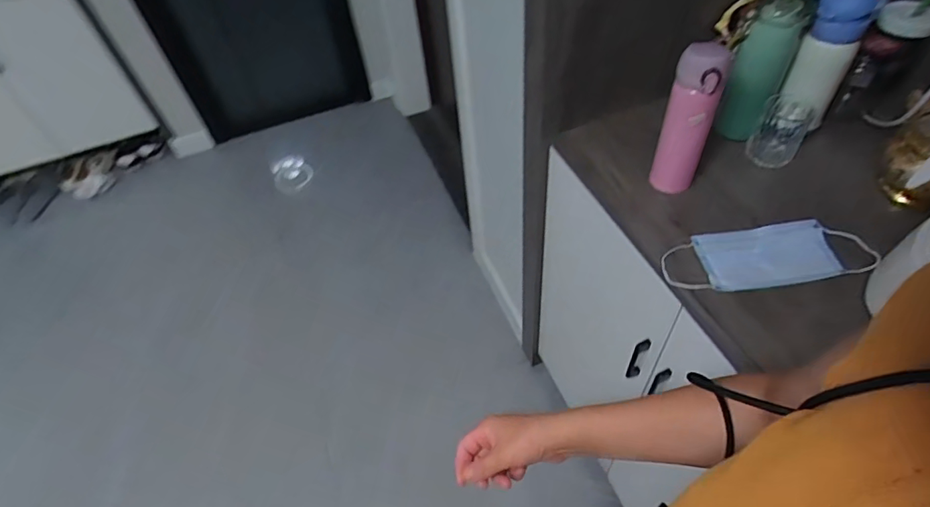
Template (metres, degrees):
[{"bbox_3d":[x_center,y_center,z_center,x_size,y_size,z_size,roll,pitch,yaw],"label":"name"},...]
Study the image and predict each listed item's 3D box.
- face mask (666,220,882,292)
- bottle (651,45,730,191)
[{"bbox_3d":[0.399,0.004,0.675,0.263,0.015,0.088,-7,51,1],"label":"face mask"},{"bbox_3d":[0.301,-0.179,0.690,0.055,0.215,0.062,10,53,14],"label":"bottle"}]

